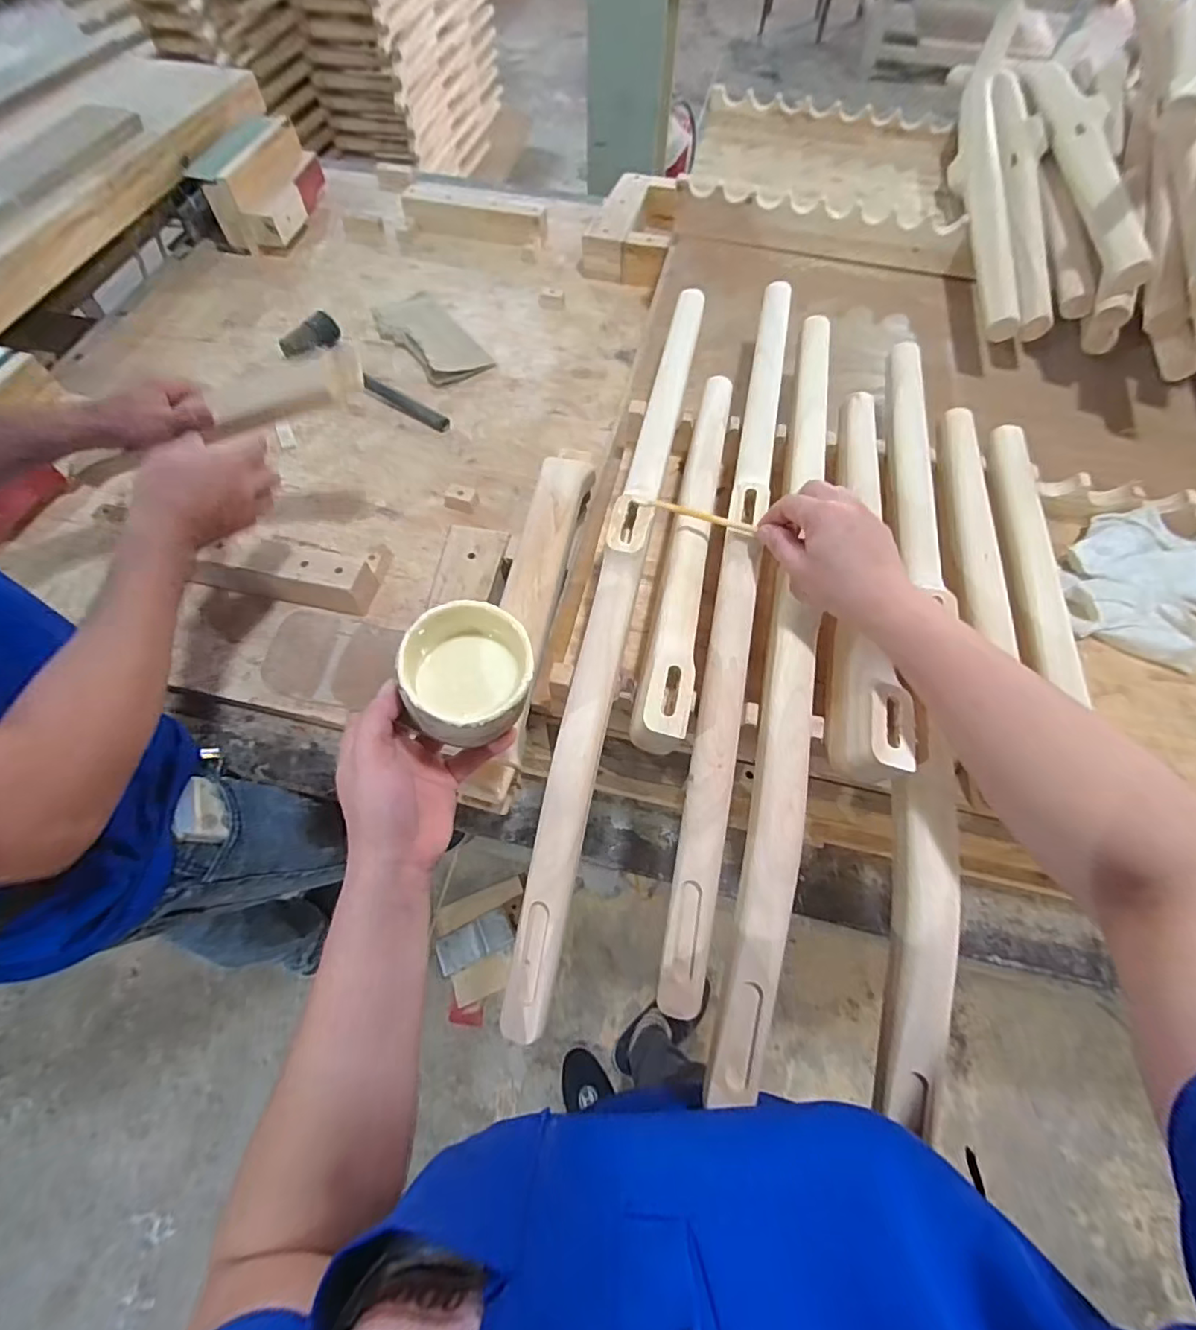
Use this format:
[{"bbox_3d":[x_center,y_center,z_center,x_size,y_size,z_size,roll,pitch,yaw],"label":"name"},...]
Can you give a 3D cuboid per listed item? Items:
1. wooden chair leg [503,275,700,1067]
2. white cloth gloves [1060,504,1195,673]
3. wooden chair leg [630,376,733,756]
[{"bbox_3d":[0.024,-0.092,0.517,0.031,0.084,0.737,12,63,5],"label":"wooden chair leg"},{"bbox_3d":[0.555,-0.085,0.557,0.250,0.035,0.161,-16,64,-9],"label":"white cloth gloves"},{"bbox_3d":[0.081,-0.122,0.494,0.038,0.033,0.423,11,63,5],"label":"wooden chair leg"}]

